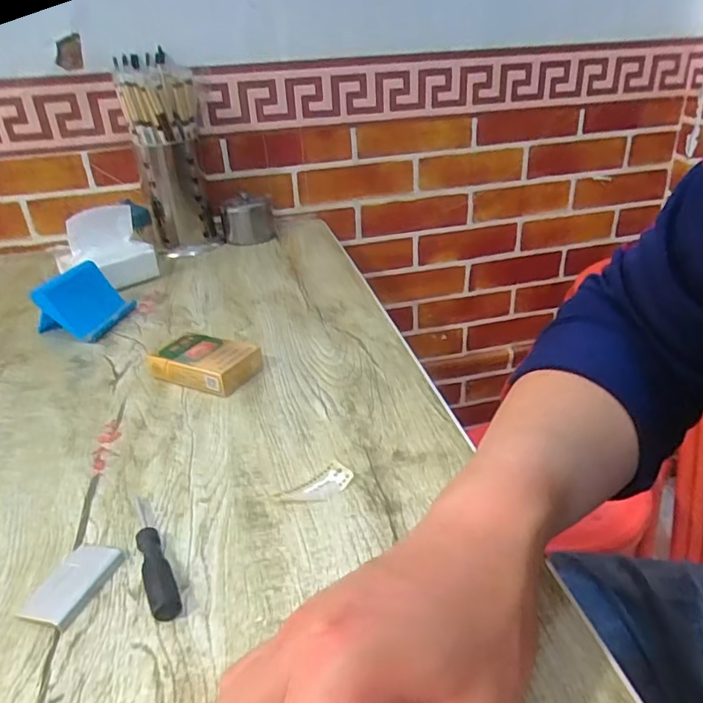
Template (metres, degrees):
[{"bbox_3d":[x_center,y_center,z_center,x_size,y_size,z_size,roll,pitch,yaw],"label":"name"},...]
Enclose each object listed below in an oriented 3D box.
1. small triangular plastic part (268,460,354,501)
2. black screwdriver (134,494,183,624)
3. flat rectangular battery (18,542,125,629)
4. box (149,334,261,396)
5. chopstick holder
[{"bbox_3d":[-0.024,0.089,0.368,0.051,0.005,0.024,-22,33,-30],"label":"small triangular plastic part"},{"bbox_3d":[-0.118,0.115,0.327,0.015,0.013,0.101,-18,31,-23],"label":"black screwdriver"},{"bbox_3d":[-0.156,0.129,0.313,0.033,0.005,0.050,8,30,21],"label":"flat rectangular battery"},{"bbox_3d":[-0.133,0.010,0.508,0.088,0.027,0.052,11,32,26],"label":"box"},{"bbox_3d":[-0.260,-0.280,0.815,0.102,0.256,0.112,-12,29,-13],"label":"chopstick holder"}]

